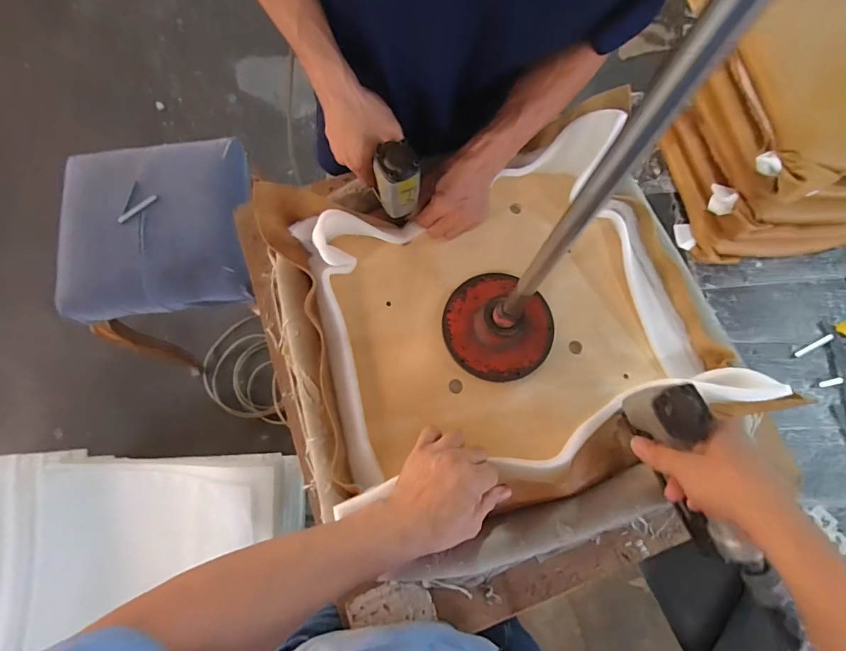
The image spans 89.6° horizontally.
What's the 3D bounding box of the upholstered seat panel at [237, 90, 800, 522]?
[{"bbox_3d":[0.090,-0.018,0.535,0.512,0.099,0.440,-16,75,-6],"label":"upholstered seat panel"}]

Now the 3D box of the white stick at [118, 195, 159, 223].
[{"bbox_3d":[-0.679,-0.280,1.014,0.105,0.013,0.016,-41,79,-11],"label":"white stick"}]

